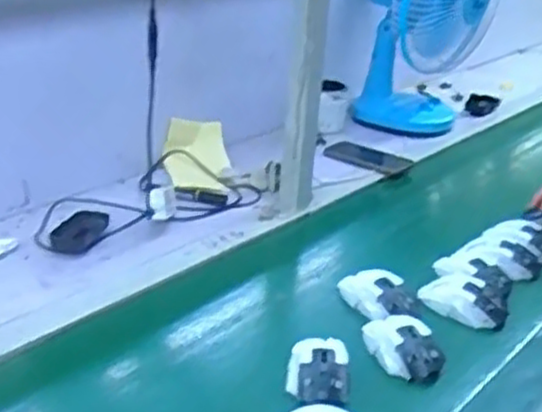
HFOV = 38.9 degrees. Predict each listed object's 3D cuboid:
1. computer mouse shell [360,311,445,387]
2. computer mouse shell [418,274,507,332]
[{"bbox_3d":[0.152,0.158,0.881,0.072,0.037,0.105,-5,29,-20],"label":"computer mouse shell"},{"bbox_3d":[0.248,0.119,0.983,0.105,0.034,0.063,22,31,28],"label":"computer mouse shell"}]

